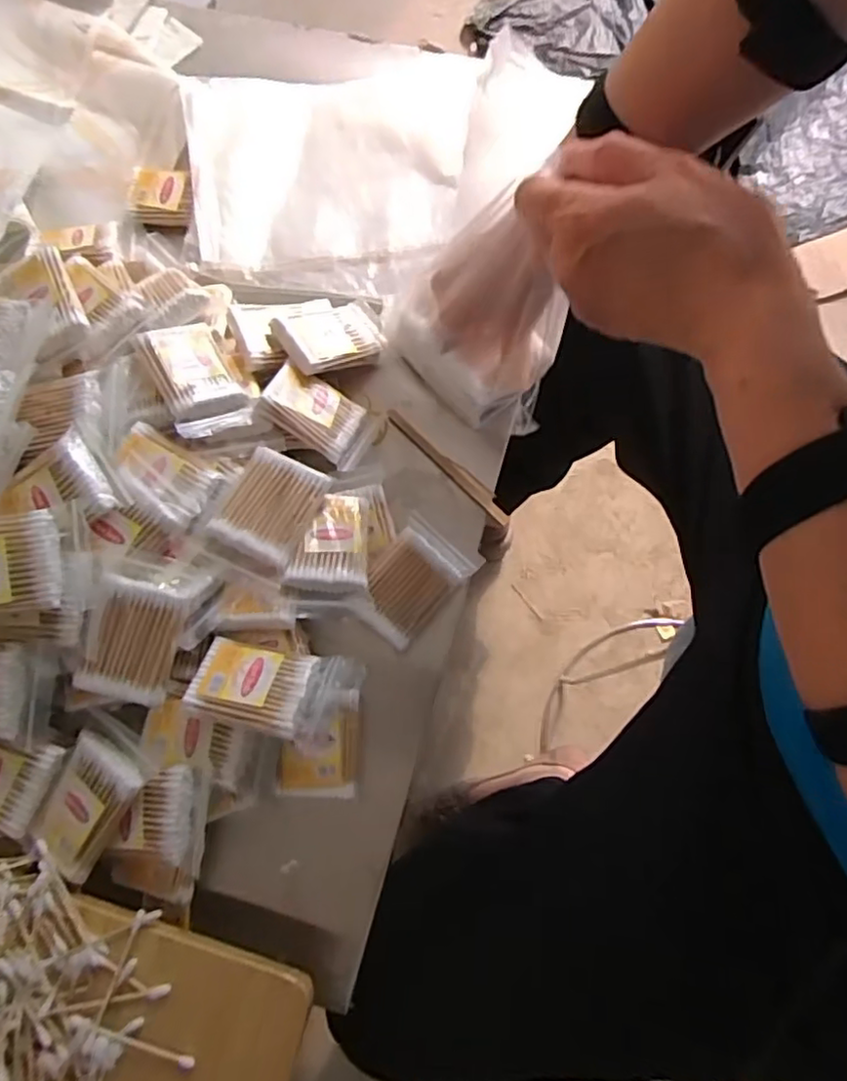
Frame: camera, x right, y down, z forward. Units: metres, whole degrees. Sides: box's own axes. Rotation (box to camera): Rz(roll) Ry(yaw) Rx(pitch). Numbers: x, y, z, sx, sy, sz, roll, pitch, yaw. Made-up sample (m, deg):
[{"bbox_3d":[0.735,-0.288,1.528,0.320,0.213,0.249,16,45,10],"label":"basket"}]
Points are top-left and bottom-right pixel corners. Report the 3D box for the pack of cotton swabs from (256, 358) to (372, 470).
[{"bbox_3d":[-0.078,-0.095,0.476,0.079,0.011,0.054,36,62,-16],"label":"pack of cotton swabs"}]

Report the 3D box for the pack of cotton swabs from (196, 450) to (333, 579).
[{"bbox_3d":[-0.109,-0.021,0.436,0.062,0.021,0.081,22,76,8],"label":"pack of cotton swabs"}]

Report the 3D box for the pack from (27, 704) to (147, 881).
[{"bbox_3d":[-0.210,0.157,0.397,0.059,0.019,0.084,29,77,10],"label":"pack"}]

